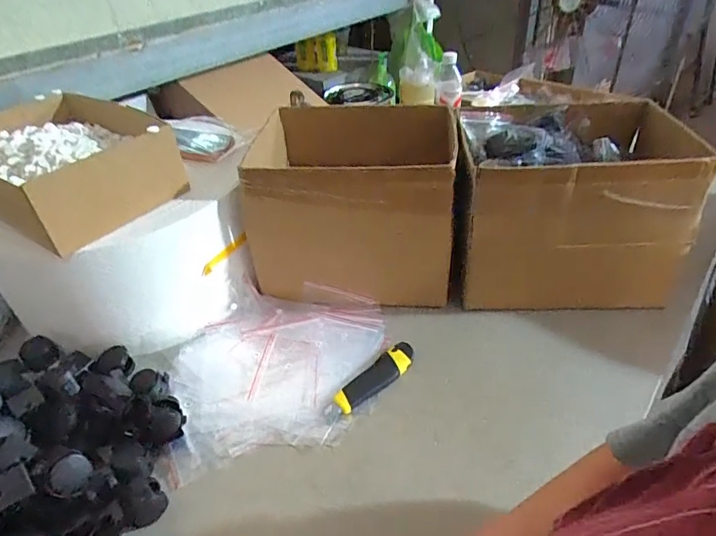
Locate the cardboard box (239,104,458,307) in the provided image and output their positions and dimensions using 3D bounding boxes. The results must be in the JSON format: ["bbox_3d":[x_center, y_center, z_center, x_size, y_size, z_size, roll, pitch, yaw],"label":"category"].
[{"bbox_3d":[-0.011,-0.115,0.794,0.316,0.237,0.261,3,39,4],"label":"cardboard box"}]

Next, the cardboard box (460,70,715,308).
[{"bbox_3d":[0.318,-0.101,0.764,0.325,0.250,0.256,0,40,3],"label":"cardboard box"}]

